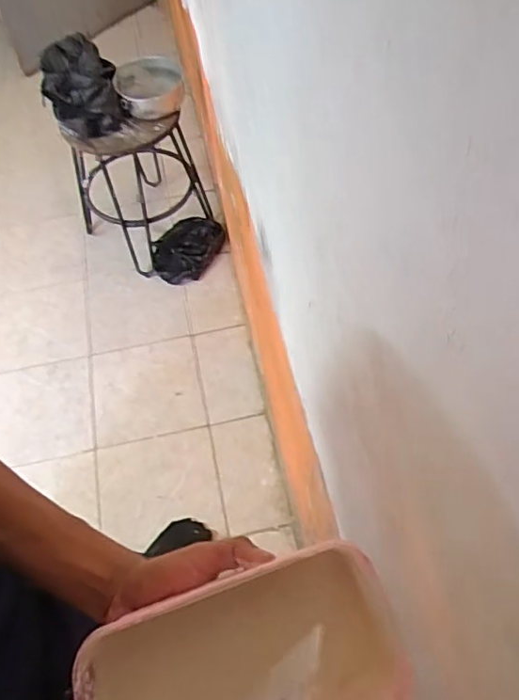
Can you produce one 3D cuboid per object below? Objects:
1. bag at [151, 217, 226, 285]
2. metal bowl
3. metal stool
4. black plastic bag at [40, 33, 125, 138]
[{"bbox_3d":[-0.239,-0.335,1.881,0.206,0.103,0.240,10,58,8],"label":"bag"},{"bbox_3d":[-0.301,-0.722,1.544,0.186,0.082,0.203,-3,57,0],"label":"metal bowl"},{"bbox_3d":[-0.383,-0.562,1.781,0.373,0.481,0.361,-36,63,-19],"label":"metal stool"},{"bbox_3d":[-0.469,-0.693,1.484,0.188,0.169,0.224,-19,59,-10],"label":"black plastic bag"}]

